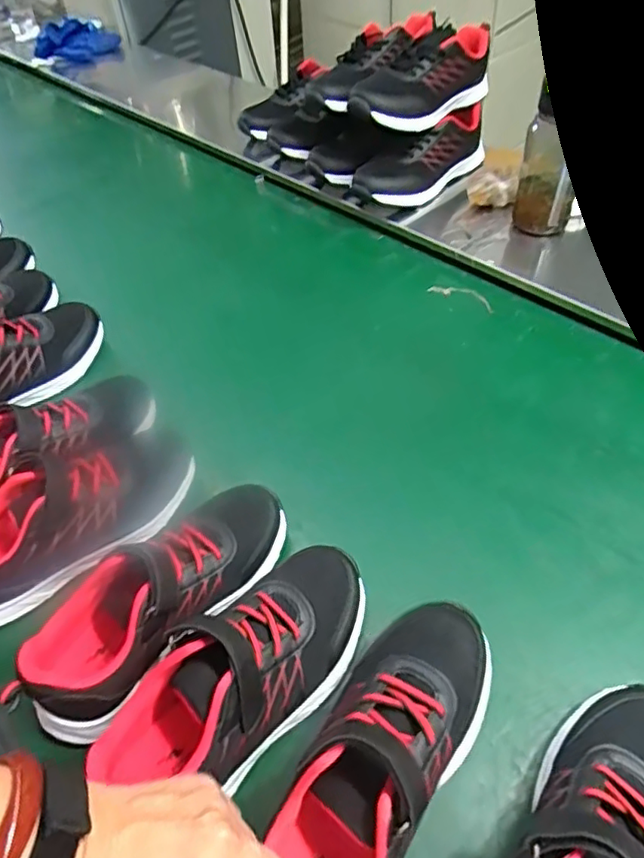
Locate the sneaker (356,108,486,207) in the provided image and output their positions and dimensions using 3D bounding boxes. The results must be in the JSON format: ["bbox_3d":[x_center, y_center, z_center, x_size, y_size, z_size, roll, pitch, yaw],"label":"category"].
[{"bbox_3d":[0.151,-0.413,0.898,0.094,0.084,0.228,29,52,27],"label":"sneaker"}]

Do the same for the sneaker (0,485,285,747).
[{"bbox_3d":[-0.123,0.121,0.459,0.074,0.087,0.230,32,54,29],"label":"sneaker"}]

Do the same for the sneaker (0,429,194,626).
[{"bbox_3d":[-0.219,0.072,0.523,0.230,0.075,0.091,-27,54,-20],"label":"sneaker"}]

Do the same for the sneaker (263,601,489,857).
[{"bbox_3d":[0.036,0.208,0.367,0.081,0.078,0.232,25,60,19],"label":"sneaker"}]

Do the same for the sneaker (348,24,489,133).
[{"bbox_3d":[0.140,-0.504,0.858,0.100,0.090,0.236,33,55,30],"label":"sneaker"}]

